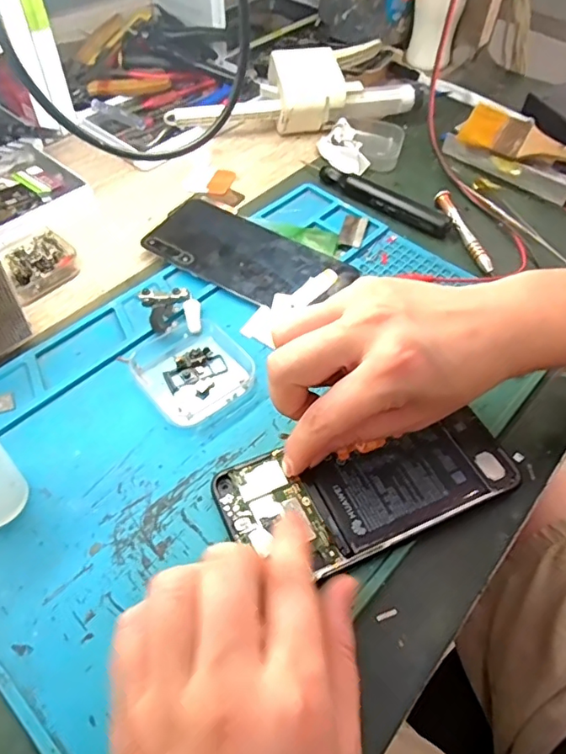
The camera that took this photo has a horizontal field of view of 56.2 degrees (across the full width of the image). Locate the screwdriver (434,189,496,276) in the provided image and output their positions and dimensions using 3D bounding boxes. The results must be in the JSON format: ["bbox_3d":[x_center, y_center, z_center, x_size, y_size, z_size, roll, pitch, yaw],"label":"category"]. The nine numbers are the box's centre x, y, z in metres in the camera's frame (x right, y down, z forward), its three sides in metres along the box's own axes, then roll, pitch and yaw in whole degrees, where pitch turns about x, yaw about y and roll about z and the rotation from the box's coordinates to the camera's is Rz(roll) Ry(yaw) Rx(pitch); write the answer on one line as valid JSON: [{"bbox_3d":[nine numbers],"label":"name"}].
[{"bbox_3d":[0.147,-0.118,0.426,0.010,0.012,0.096,-10,54,-10],"label":"screwdriver"}]

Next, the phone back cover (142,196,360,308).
[{"bbox_3d":[-0.027,-0.092,0.398,0.147,0.008,0.076,28,57,18],"label":"phone back cover"}]

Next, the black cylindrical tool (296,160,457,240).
[{"bbox_3d":[0.079,-0.153,0.449,0.135,0.011,0.020,35,59,22],"label":"black cylindrical tool"}]

